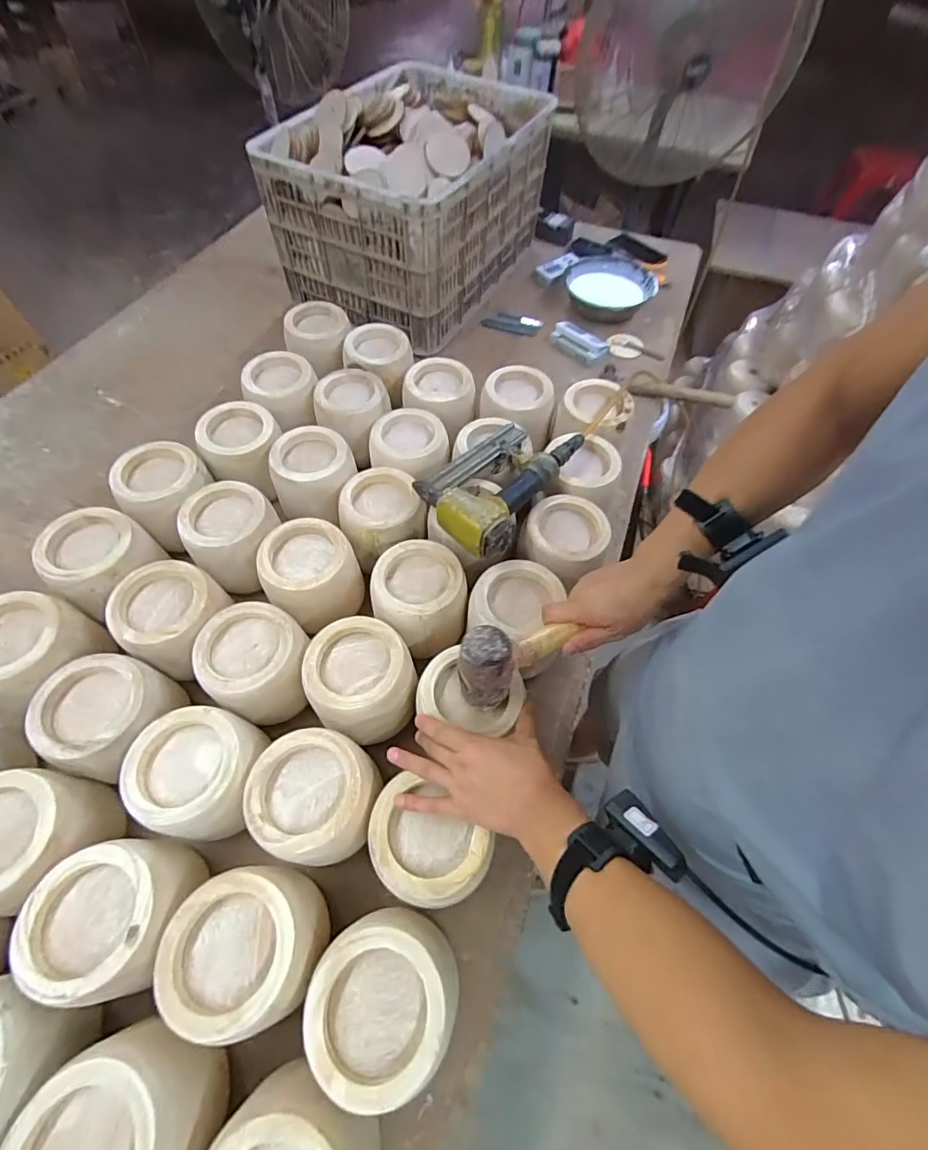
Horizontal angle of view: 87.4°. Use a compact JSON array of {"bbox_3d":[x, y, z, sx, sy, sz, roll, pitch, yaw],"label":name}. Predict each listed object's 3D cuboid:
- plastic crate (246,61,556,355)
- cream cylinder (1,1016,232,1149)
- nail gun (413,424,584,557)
[{"bbox_3d":[-0.098,-0.833,1.085,0.387,0.318,0.556,28,62,14],"label":"plastic crate"},{"bbox_3d":[-0.289,0.466,0.409,0.135,0.108,0.132,-25,63,-16],"label":"cream cylinder"},{"bbox_3d":[0.043,-0.149,0.710,0.157,0.056,0.259,28,62,14],"label":"nail gun"}]

